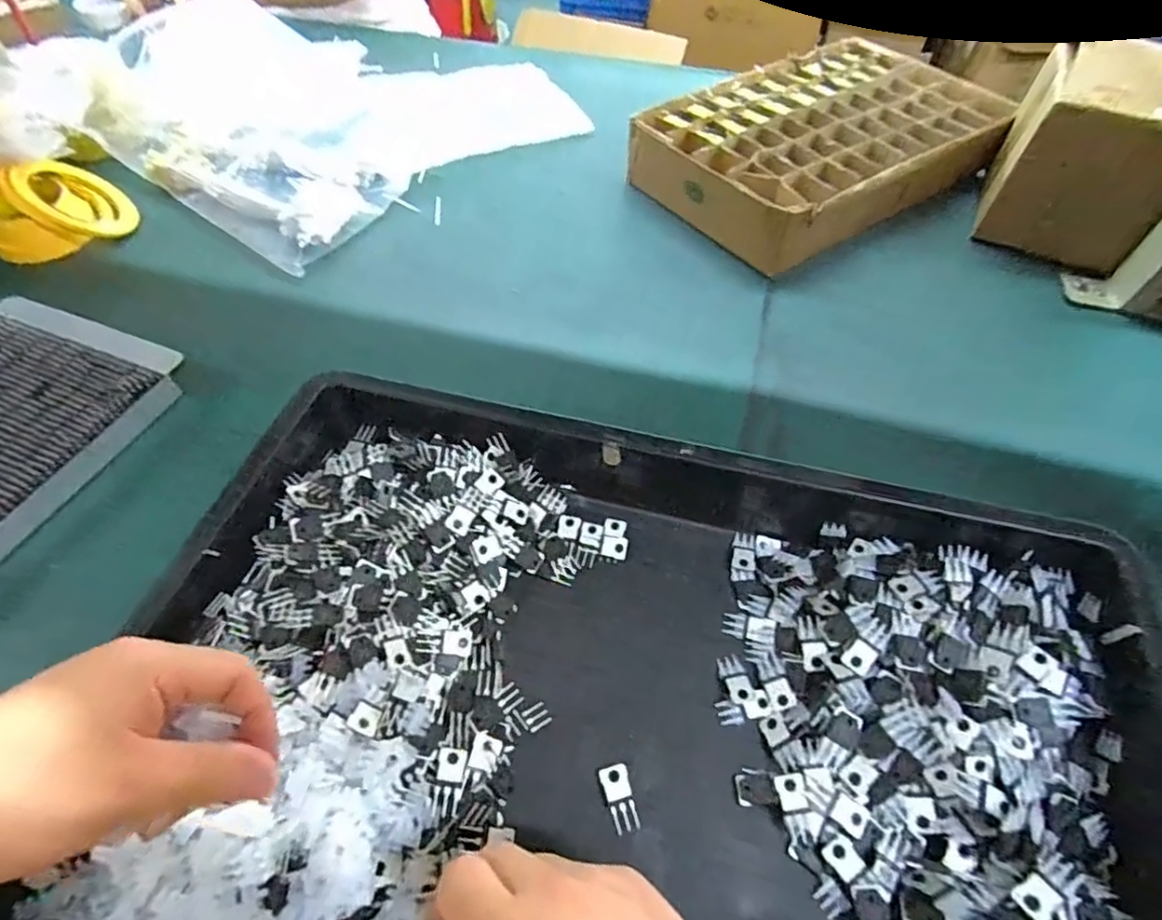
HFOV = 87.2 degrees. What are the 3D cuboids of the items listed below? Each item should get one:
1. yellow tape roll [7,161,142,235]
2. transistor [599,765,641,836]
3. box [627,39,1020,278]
[{"bbox_3d":[-0.542,-0.280,0.659,0.089,0.014,0.093,54,42,-13],"label":"yellow tape roll"},{"bbox_3d":[0.022,0.192,0.349,0.017,0.004,0.036,-9,54,-7],"label":"transistor"},{"bbox_3d":[0.270,-0.377,0.728,0.358,0.078,0.266,-31,60,-21],"label":"box"}]

